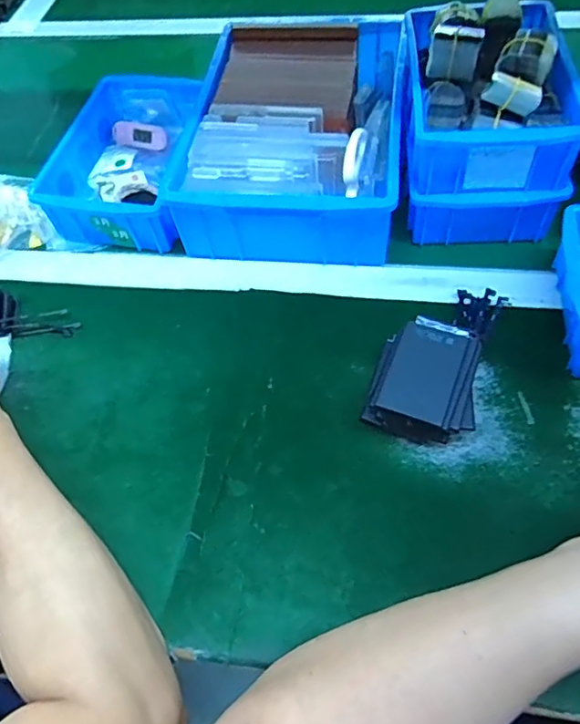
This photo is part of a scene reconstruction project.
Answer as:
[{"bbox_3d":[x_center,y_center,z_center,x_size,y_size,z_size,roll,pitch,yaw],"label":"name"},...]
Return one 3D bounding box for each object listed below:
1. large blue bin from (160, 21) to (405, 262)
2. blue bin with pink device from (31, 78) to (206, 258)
[{"bbox_3d":[0.009,-0.225,0.559,0.193,0.087,0.275,6,57,8],"label":"large blue bin"},{"bbox_3d":[-0.161,-0.211,0.579,0.148,0.068,0.200,8,57,9],"label":"blue bin with pink device"}]

